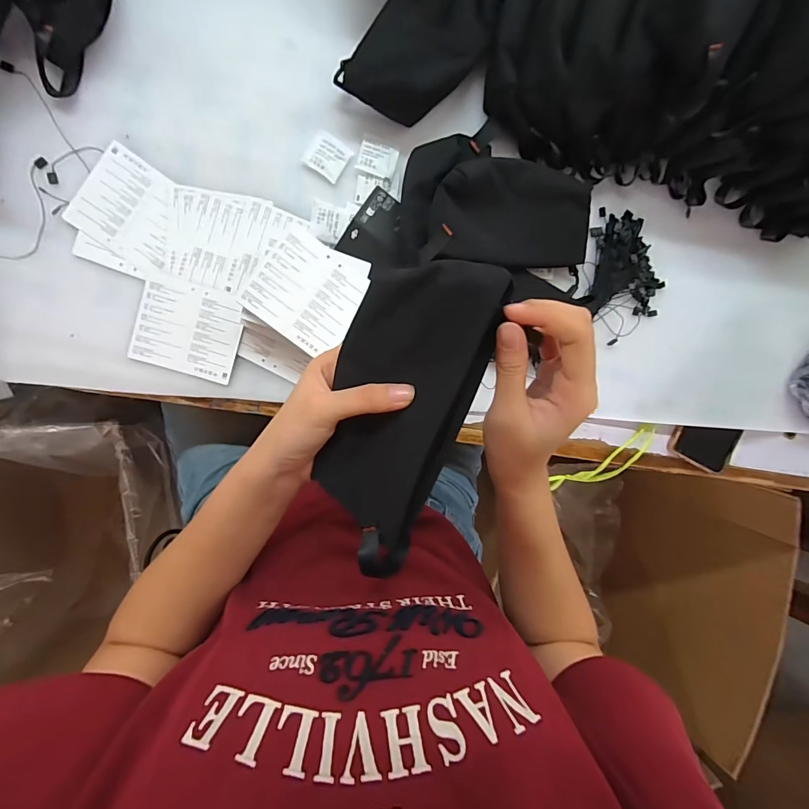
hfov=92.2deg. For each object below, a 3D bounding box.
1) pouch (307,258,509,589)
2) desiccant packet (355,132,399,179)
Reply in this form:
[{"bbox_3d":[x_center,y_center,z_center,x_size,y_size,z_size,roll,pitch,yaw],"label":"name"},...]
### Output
[{"bbox_3d":[-0.008,0.006,0.254,0.085,0.020,0.202,24,108,15],"label":"pouch"},{"bbox_3d":[-0.028,-0.260,0.407,0.040,0.005,0.039,15,91,-7],"label":"desiccant packet"}]

